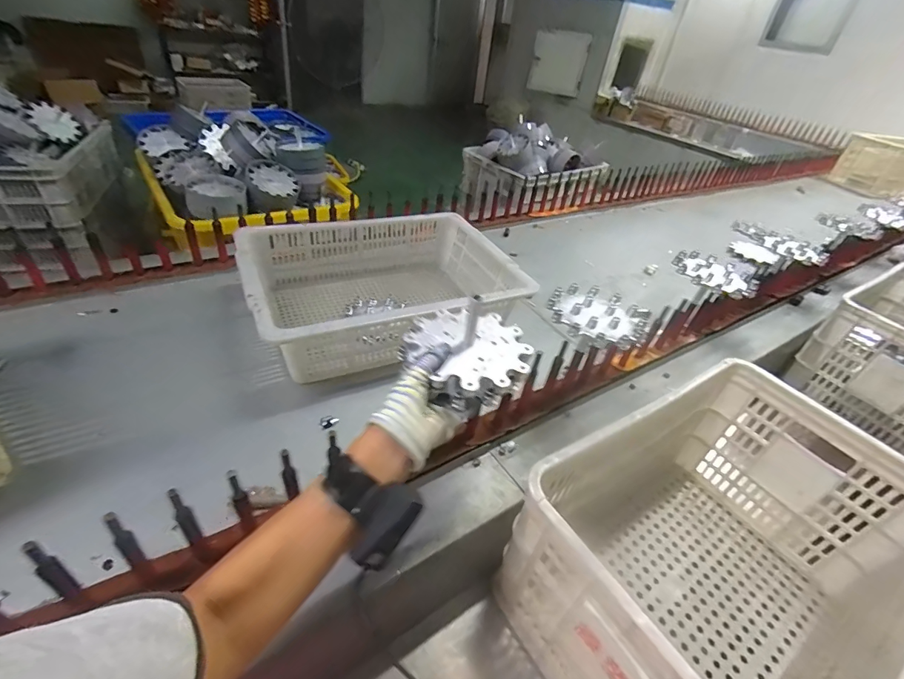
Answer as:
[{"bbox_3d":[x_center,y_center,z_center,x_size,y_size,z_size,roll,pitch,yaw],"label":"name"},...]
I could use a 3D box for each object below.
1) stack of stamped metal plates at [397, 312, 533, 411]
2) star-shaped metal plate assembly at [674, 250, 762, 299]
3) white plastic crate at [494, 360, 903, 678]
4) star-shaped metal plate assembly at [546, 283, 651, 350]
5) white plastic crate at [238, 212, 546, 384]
[{"bbox_3d":[0.019,0.019,0.502,0.137,0.048,0.128,7,38,-1],"label":"stack of stamped metal plates"},{"bbox_3d":[0.504,-0.125,0.815,0.149,0.020,0.149,32,44,28],"label":"star-shaped metal plate assembly"},{"bbox_3d":[0.383,0.312,0.612,0.538,0.289,0.361,-17,44,-28],"label":"white plastic crate"},{"bbox_3d":[0.228,-0.039,0.664,0.147,0.022,0.142,20,40,15],"label":"star-shaped metal plate assembly"},{"bbox_3d":[-0.144,-0.106,0.895,0.518,0.187,0.387,-15,43,-26],"label":"white plastic crate"}]

